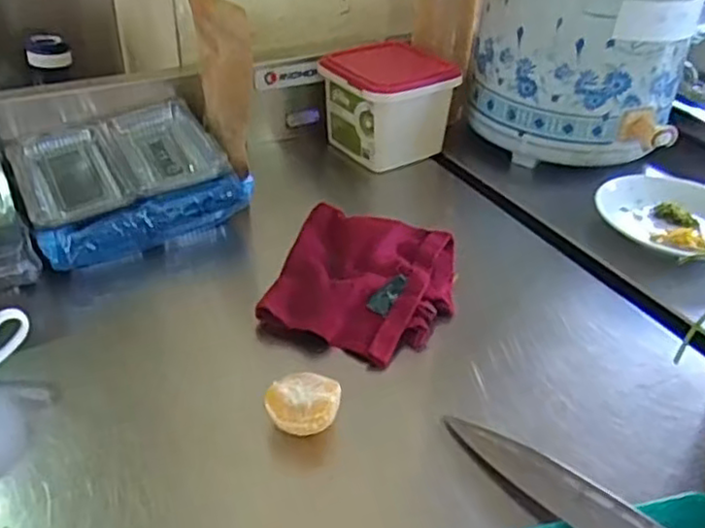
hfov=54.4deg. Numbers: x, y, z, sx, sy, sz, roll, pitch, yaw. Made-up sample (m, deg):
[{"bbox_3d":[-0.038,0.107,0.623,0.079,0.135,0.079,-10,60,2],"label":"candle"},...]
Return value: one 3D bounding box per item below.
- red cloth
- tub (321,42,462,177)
[{"bbox_3d":[0.010,0.012,0.589,0.146,0.025,0.160,13,39,10],"label":"red cloth"},{"bbox_3d":[0.040,-0.184,0.790,0.108,0.101,0.116,-22,43,-31],"label":"tub"}]

